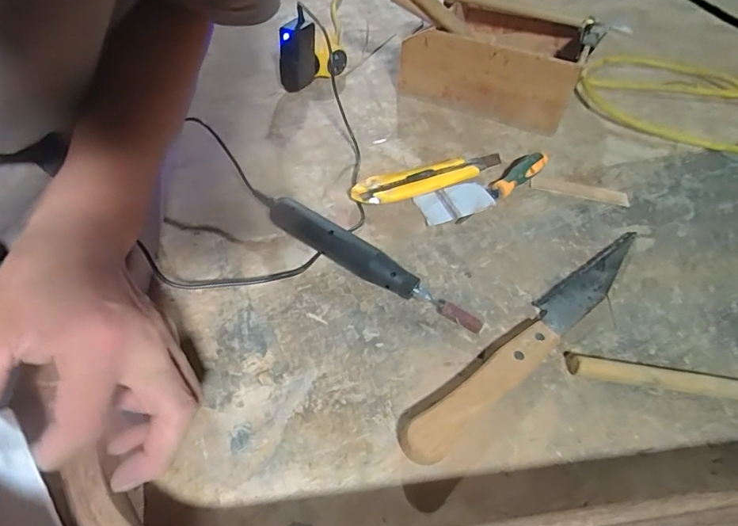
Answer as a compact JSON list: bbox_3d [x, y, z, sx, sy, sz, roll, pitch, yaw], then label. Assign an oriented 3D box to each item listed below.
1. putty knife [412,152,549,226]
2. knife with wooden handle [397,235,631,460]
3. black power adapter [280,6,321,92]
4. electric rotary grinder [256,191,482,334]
[{"bbox_3d":[0.116,-0.075,0.450,0.147,0.024,0.045,-19,54,-19],"label":"putty knife"},{"bbox_3d":[0.131,0.051,0.353,0.285,0.020,0.032,-33,59,-27],"label":"knife with wooden handle"},{"bbox_3d":[-0.084,-0.250,0.545,0.022,0.082,0.053,21,52,13],"label":"black power adapter"},{"bbox_3d":[-0.007,-0.003,0.380,0.211,0.030,0.024,27,53,18],"label":"electric rotary grinder"}]

